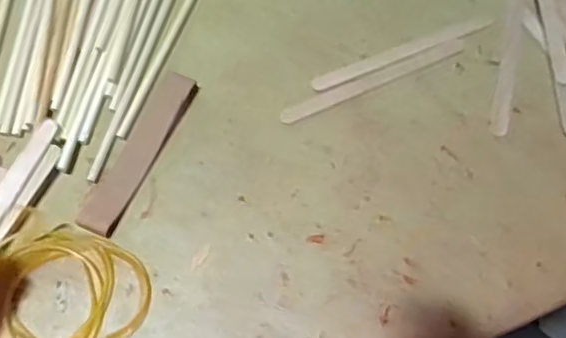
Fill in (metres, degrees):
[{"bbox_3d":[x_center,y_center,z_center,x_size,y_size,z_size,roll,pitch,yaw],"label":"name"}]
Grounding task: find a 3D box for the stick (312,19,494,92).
[{"bbox_3d":[0.073,-0.072,0.356,0.118,0.004,0.010,-22,69,-10],"label":"stick"}]

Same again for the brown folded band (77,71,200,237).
[{"bbox_3d":[-0.080,-0.012,0.327,0.023,0.004,0.104,23,68,8],"label":"brown folded band"}]

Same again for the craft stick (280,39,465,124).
[{"bbox_3d":[0.055,-0.054,0.348,0.122,0.004,0.010,-24,70,-11],"label":"craft stick"}]

